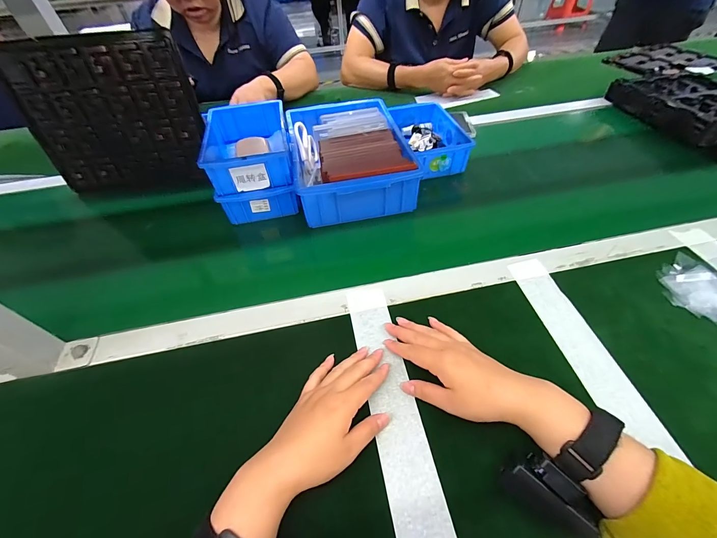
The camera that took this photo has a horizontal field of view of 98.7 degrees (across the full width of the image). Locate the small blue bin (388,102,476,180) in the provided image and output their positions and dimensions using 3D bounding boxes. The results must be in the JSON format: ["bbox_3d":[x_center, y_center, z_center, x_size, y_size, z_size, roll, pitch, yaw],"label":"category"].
[{"bbox_3d":[0.146,-0.276,0.651,0.107,0.059,0.203,-10,50,-4],"label":"small blue bin"}]

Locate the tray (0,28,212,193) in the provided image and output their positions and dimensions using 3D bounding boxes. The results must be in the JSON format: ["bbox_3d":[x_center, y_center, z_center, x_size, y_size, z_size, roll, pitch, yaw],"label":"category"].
[{"bbox_3d":[-0.444,-0.282,0.556,0.299,0.220,0.022,-8,38,-4],"label":"tray"}]

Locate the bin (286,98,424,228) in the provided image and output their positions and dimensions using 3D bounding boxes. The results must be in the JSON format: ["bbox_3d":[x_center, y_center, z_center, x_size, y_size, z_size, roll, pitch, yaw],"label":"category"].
[{"bbox_3d":[-0.022,-0.219,0.592,0.197,0.079,0.288,-11,50,-5],"label":"bin"}]

